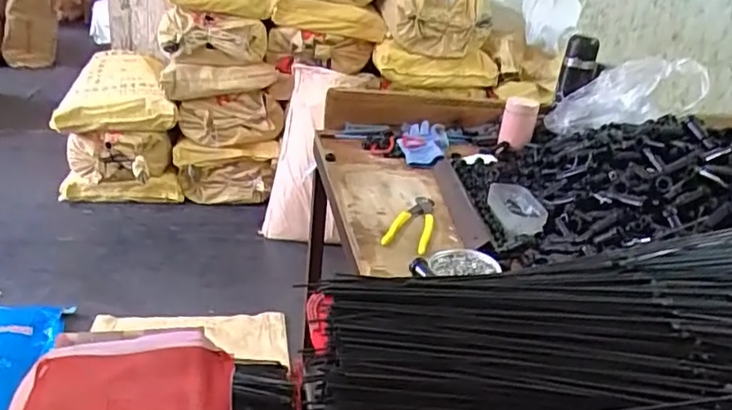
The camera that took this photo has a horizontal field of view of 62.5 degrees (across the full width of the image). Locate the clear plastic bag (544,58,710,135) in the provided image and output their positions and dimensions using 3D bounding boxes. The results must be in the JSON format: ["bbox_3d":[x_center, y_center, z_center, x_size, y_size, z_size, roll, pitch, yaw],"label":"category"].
[{"bbox_3d":[0.472,-0.198,1.124,0.287,0.108,0.063,-18,10,34],"label":"clear plastic bag"}]

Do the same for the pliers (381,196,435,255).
[{"bbox_3d":[0.074,0.021,0.891,0.060,0.012,0.158,13,26,14],"label":"pliers"}]

